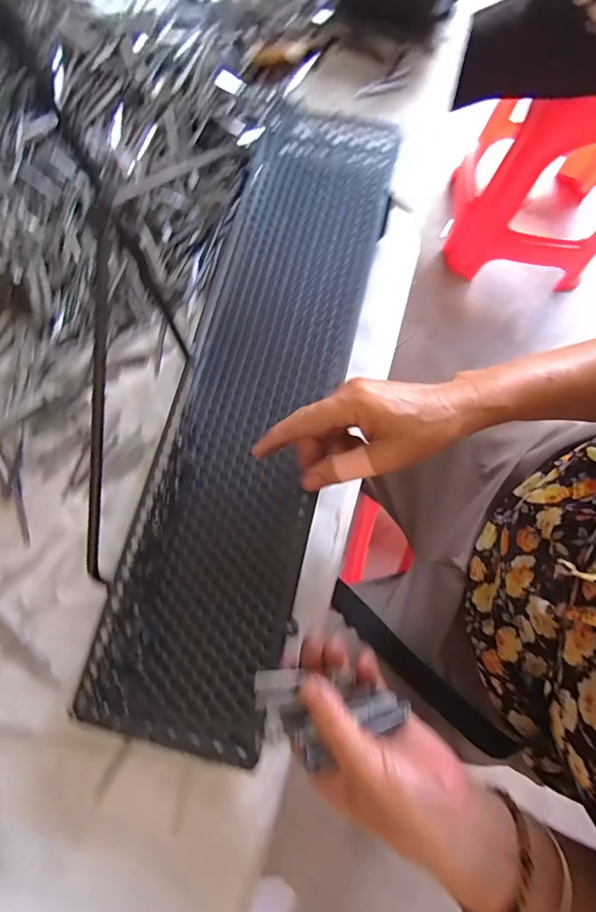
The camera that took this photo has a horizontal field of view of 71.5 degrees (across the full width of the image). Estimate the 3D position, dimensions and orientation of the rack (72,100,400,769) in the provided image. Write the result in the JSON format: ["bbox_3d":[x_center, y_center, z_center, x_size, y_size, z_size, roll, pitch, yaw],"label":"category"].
[{"bbox_3d":[-0.030,-0.077,0.365,0.145,0.030,0.589,13,76,3],"label":"rack"}]

